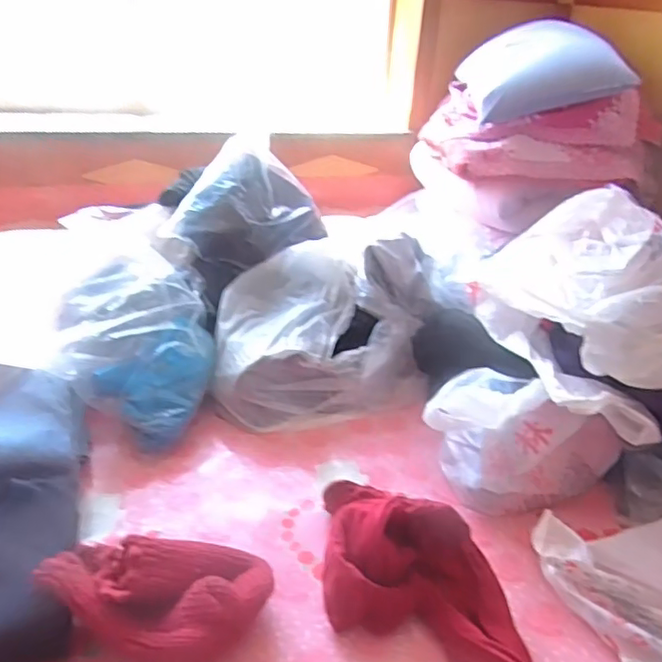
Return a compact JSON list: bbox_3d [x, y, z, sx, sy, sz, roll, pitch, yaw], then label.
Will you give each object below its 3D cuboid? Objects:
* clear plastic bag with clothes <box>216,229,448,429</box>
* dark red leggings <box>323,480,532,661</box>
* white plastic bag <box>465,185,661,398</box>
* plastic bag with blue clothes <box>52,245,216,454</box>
[{"bbox_3d":[0.001,-0.011,1.064,0.402,0.213,0.276,-2,29,-11],"label":"clear plastic bag with clothes"},{"bbox_3d":[0.154,0.324,0.600,0.173,0.117,0.388,-17,35,-33],"label":"dark red leggings"},{"bbox_3d":[0.389,-0.064,0.858,0.277,0.166,0.333,-5,32,-15],"label":"white plastic bag"},{"bbox_3d":[-0.318,0.012,0.987,0.243,0.177,0.326,-2,31,-10],"label":"plastic bag with blue clothes"}]

